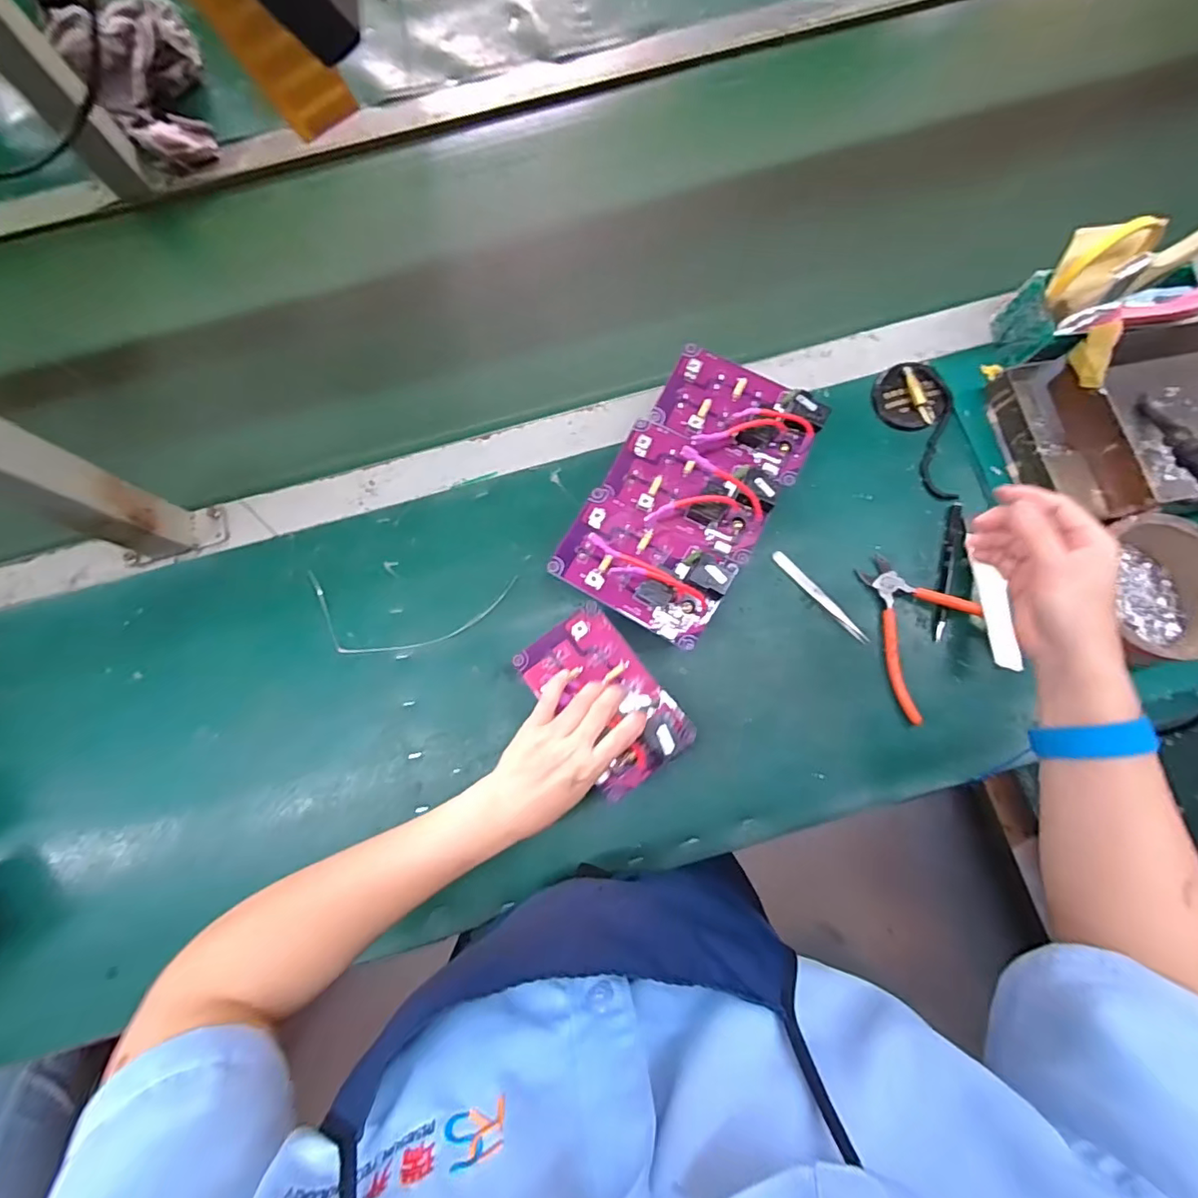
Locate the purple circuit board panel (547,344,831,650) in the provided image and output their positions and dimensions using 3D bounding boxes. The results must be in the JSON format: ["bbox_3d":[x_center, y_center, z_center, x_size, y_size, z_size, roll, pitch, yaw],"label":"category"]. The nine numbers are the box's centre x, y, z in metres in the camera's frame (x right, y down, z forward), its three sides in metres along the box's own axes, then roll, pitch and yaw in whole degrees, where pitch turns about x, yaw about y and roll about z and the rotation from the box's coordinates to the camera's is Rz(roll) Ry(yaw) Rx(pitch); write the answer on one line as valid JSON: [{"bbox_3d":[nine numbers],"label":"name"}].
[{"bbox_3d":[0.079,-0.097,0.459,0.138,0.038,0.247,31,80,8],"label":"purple circuit board panel"}]

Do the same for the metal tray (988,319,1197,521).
[{"bbox_3d":[0.555,-0.170,0.501,0.333,0.062,0.169,-11,78,-1],"label":"metal tray"}]

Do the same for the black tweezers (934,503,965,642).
[{"bbox_3d":[0.328,-0.027,0.511,0.014,0.010,0.131,13,78,4],"label":"black tweezers"}]

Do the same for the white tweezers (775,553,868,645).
[{"bbox_3d":[0.207,-0.003,0.512,0.013,0.006,0.113,-41,80,-7],"label":"white tweezers"}]

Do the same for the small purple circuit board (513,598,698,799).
[{"bbox_3d":[0.004,0.077,0.429,0.085,0.023,0.138,-36,79,-6],"label":"small purple circuit board"}]

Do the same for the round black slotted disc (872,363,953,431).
[{"bbox_3d":[0.311,-0.202,0.545,0.072,0.016,0.060,43,82,10],"label":"round black slotted disc"}]

